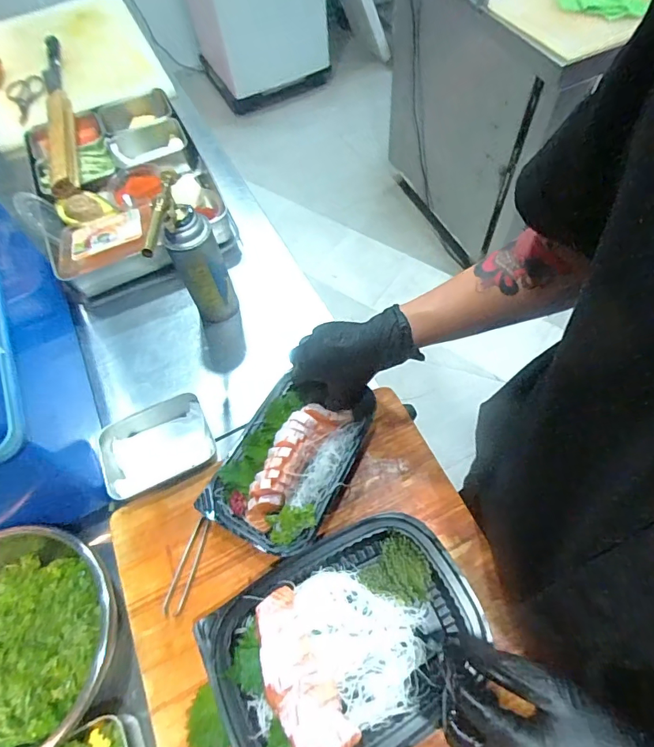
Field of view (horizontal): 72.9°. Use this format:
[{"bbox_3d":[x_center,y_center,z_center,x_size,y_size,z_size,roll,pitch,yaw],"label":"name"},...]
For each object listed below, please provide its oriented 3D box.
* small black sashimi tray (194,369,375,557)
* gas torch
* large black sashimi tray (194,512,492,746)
[{"bbox_3d":[-0.039,0.098,0.512,0.129,0.029,0.200,25,66,15],"label":"small black sashimi tray"},{"bbox_3d":[-0.172,-0.148,0.592,0.060,0.223,0.107,-6,62,-1],"label":"gas torch"},{"bbox_3d":[0.021,0.257,0.424,0.247,0.031,0.178,-26,64,-10],"label":"large black sashimi tray"}]

